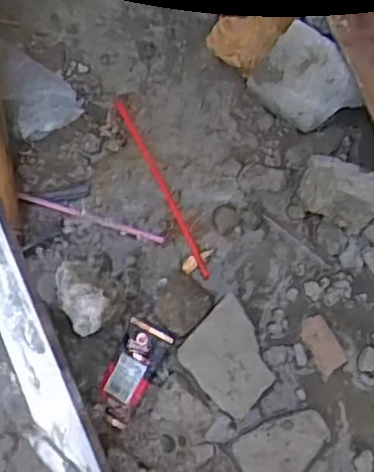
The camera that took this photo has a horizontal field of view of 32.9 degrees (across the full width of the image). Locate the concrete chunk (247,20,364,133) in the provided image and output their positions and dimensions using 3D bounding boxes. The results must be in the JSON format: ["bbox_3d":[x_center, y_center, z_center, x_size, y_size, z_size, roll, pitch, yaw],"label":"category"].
[{"bbox_3d":[0.141,-0.177,0.754,0.117,0.061,0.097,41,77,10],"label":"concrete chunk"}]

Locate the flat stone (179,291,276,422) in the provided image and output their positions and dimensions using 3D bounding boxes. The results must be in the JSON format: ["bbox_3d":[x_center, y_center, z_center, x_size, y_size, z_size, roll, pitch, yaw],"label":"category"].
[{"bbox_3d":[0.048,0.129,0.672,0.087,0.015,0.097,-44,79,-12],"label":"flat stone"}]

